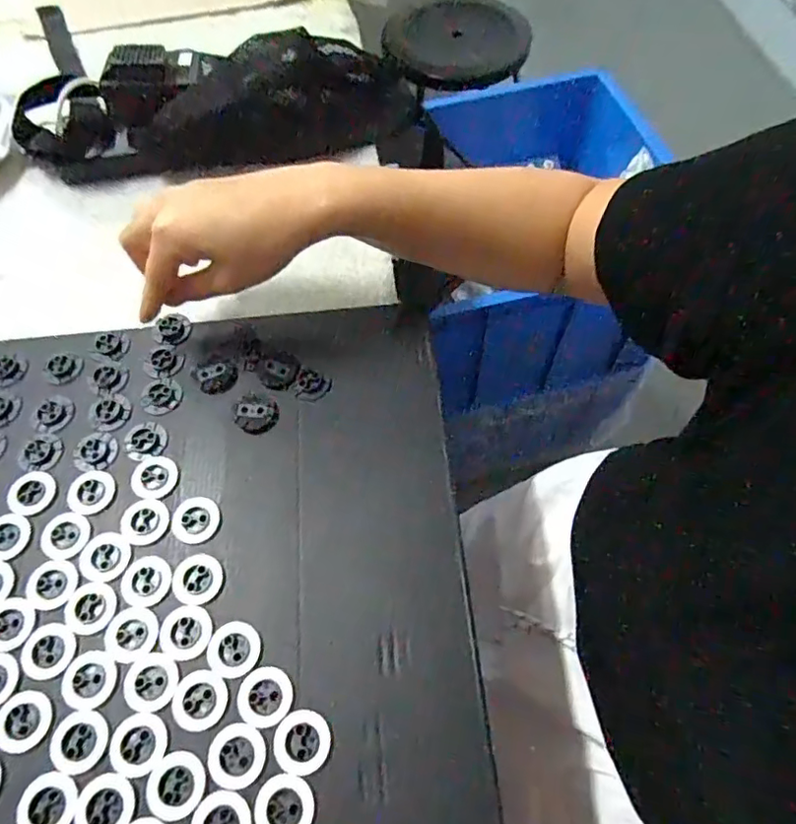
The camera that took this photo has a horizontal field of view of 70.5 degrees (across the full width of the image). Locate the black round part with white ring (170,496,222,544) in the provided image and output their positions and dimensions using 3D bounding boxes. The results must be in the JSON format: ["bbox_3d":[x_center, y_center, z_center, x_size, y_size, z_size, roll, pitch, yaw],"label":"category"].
[{"bbox_3d":[-0.125,0.065,0.345,0.028,0.004,0.029,-1,63,2],"label":"black round part with white ring"}]

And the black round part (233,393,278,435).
[{"bbox_3d":[-0.095,0.000,0.375,0.029,0.004,0.026,26,66,15],"label":"black round part"}]

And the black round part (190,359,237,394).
[{"bbox_3d":[-0.128,-0.026,0.396,0.030,0.004,0.027,35,69,18],"label":"black round part"}]

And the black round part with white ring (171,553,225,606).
[{"bbox_3d":[-0.117,0.097,0.328,0.029,0.004,0.028,-1,63,2],"label":"black round part with white ring"}]

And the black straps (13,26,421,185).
[{"bbox_3d":[-0.159,-0.275,0.499,0.336,0.086,0.083,-9,63,-3],"label":"black straps"}]

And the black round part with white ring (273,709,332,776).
[{"bbox_3d":[-0.049,0.171,0.292,0.028,0.006,0.028,-1,63,2],"label":"black round part with white ring"}]

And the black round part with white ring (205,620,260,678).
[{"bbox_3d":[-0.091,0.131,0.311,0.028,0.004,0.028,-1,63,2],"label":"black round part with white ring"}]

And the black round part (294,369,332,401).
[{"bbox_3d":[-0.059,-0.018,0.387,0.022,0.004,0.022,11,64,8],"label":"black round part"}]

